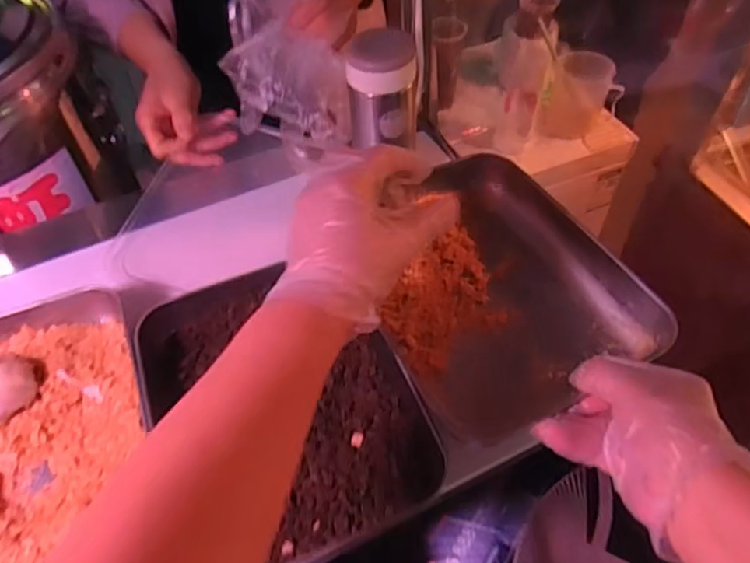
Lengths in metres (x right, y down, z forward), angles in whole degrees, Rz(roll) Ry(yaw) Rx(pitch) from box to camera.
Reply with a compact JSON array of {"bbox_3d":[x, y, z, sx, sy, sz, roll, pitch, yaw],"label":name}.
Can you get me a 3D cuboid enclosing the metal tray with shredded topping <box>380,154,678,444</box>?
[{"bbox_3d":[0.092,-0.008,0.509,0.187,0.053,0.254,-19,54,-14],"label":"metal tray with shredded topping"}]

